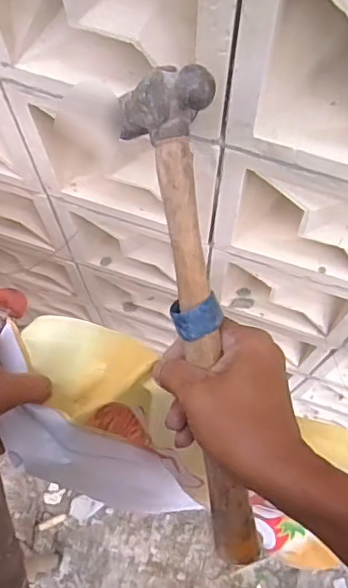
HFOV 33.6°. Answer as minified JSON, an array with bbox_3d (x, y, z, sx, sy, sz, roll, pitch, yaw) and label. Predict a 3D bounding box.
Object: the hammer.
[{"bbox_3d":[0.014,0.024,0.392,0.054,0.069,0.330,-10,97,-5],"label":"hammer"}]

